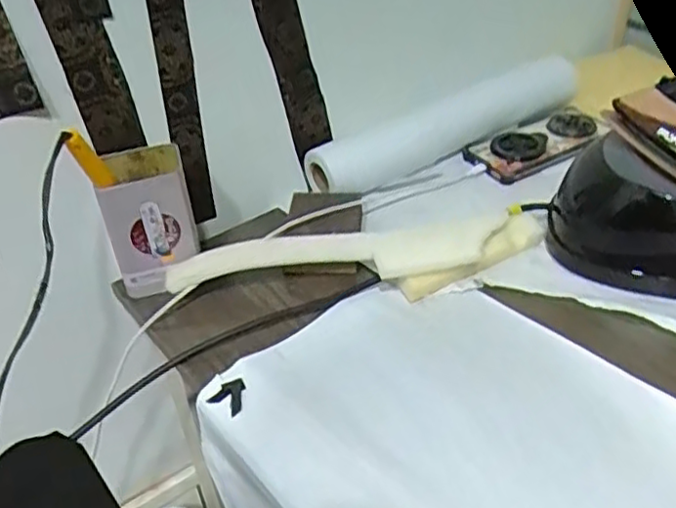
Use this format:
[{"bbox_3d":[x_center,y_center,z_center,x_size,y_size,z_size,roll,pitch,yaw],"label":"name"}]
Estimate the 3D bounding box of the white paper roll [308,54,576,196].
[{"bbox_3d":[0.126,-0.147,0.752,0.345,0.057,0.049,-24,42,-22],"label":"white paper roll"}]

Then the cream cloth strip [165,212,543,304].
[{"bbox_3d":[0.024,0.008,0.586,0.335,0.037,0.078,-11,38,-7],"label":"cream cloth strip"}]

